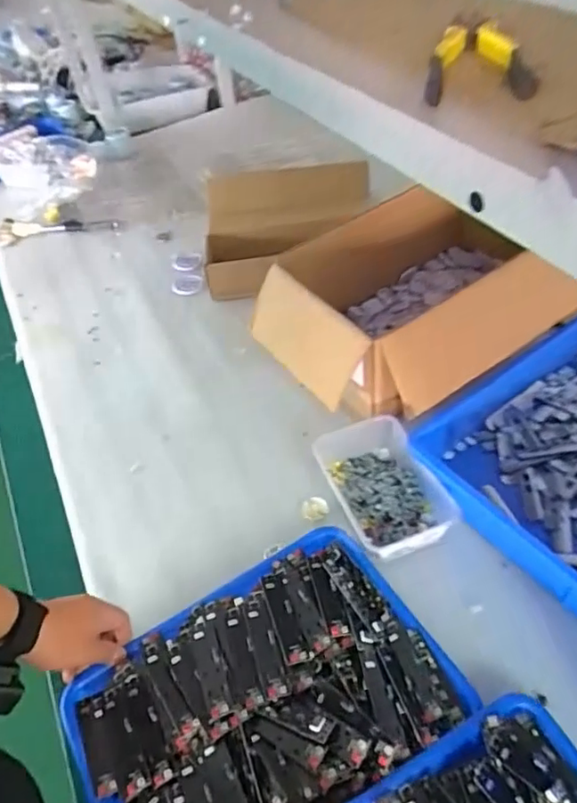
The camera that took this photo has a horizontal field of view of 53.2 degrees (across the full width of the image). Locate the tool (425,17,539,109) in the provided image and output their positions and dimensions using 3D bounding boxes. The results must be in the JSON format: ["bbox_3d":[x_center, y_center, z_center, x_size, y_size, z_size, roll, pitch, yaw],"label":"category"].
[{"bbox_3d":[0.163,-0.289,0.490,0.083,0.027,0.148,5,45,11],"label":"tool"}]

